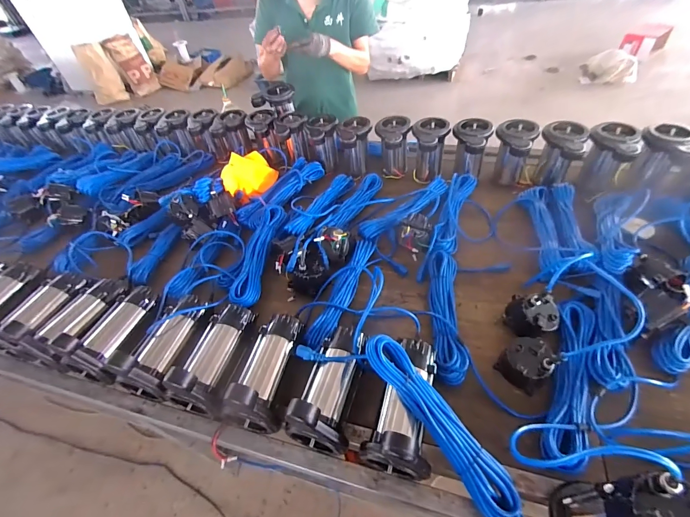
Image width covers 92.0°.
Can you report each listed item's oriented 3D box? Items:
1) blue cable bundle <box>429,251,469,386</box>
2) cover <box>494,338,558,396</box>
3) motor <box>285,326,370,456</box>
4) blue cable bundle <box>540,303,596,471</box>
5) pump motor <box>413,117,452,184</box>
[{"bbox_3d":[0.240,0.126,0.800,0.078,0.045,0.344,2,48,9],"label":"blue cable bundle"},{"bbox_3d":[0.375,0.212,0.687,0.084,0.071,0.091,-29,51,-18],"label":"cover"},{"bbox_3d":[-0.022,0.246,0.669,0.105,0.151,0.233,10,50,16],"label":"motor"},{"bbox_3d":[0.458,0.244,0.673,0.084,0.061,0.350,17,53,22],"label":"blue cable bundle"},{"bbox_3d":[0.289,-0.354,1.146,0.117,0.194,0.136,3,49,10],"label":"pump motor"}]

